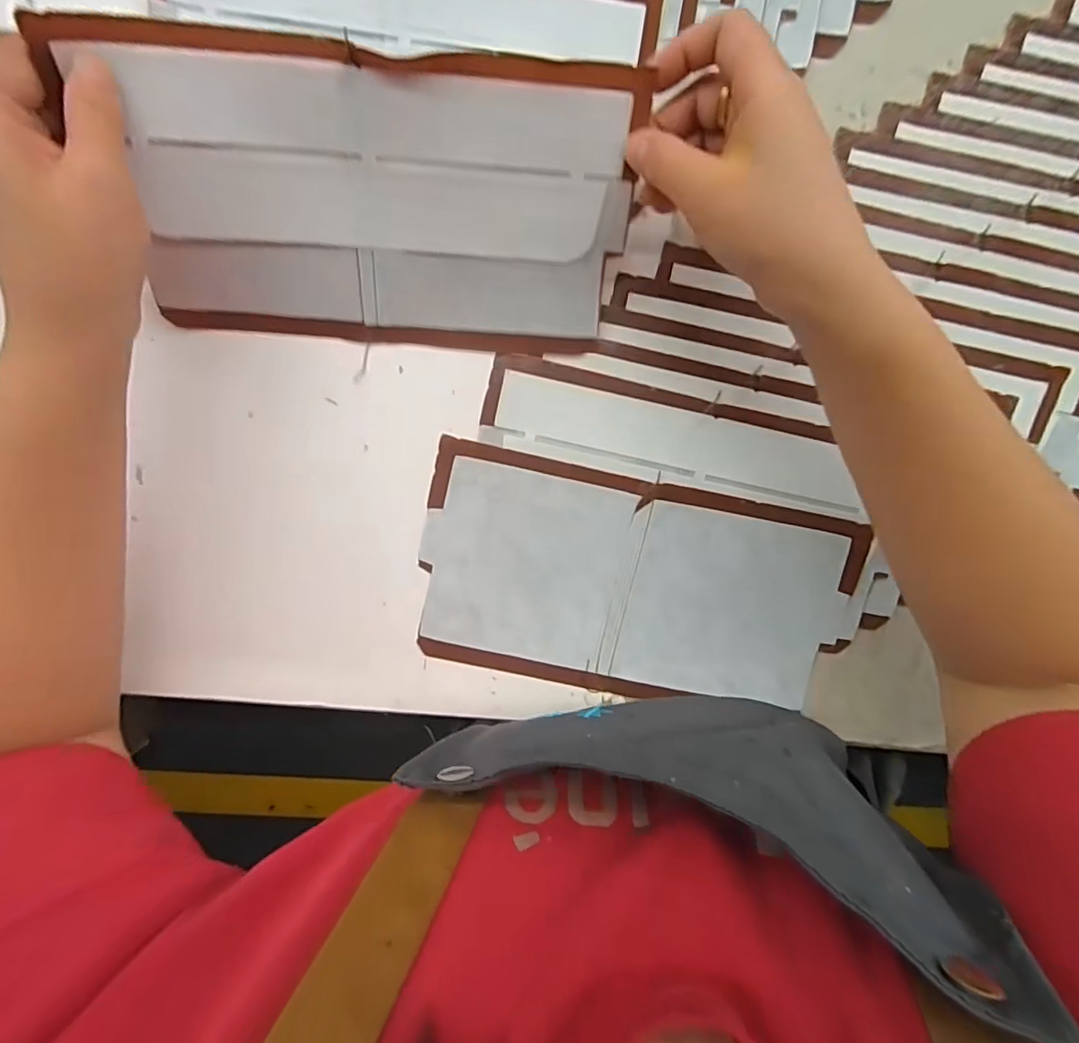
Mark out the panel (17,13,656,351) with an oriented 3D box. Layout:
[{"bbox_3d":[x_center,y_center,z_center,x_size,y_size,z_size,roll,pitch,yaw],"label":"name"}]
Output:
[{"bbox_3d":[-0.074,-0.145,0.265,0.229,0.013,0.122,1,131,-5],"label":"panel"}]

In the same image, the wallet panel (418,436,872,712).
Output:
[{"bbox_3d":[0.054,0.038,0.318,0.240,0.007,0.121,11,98,-3],"label":"wallet panel"}]

